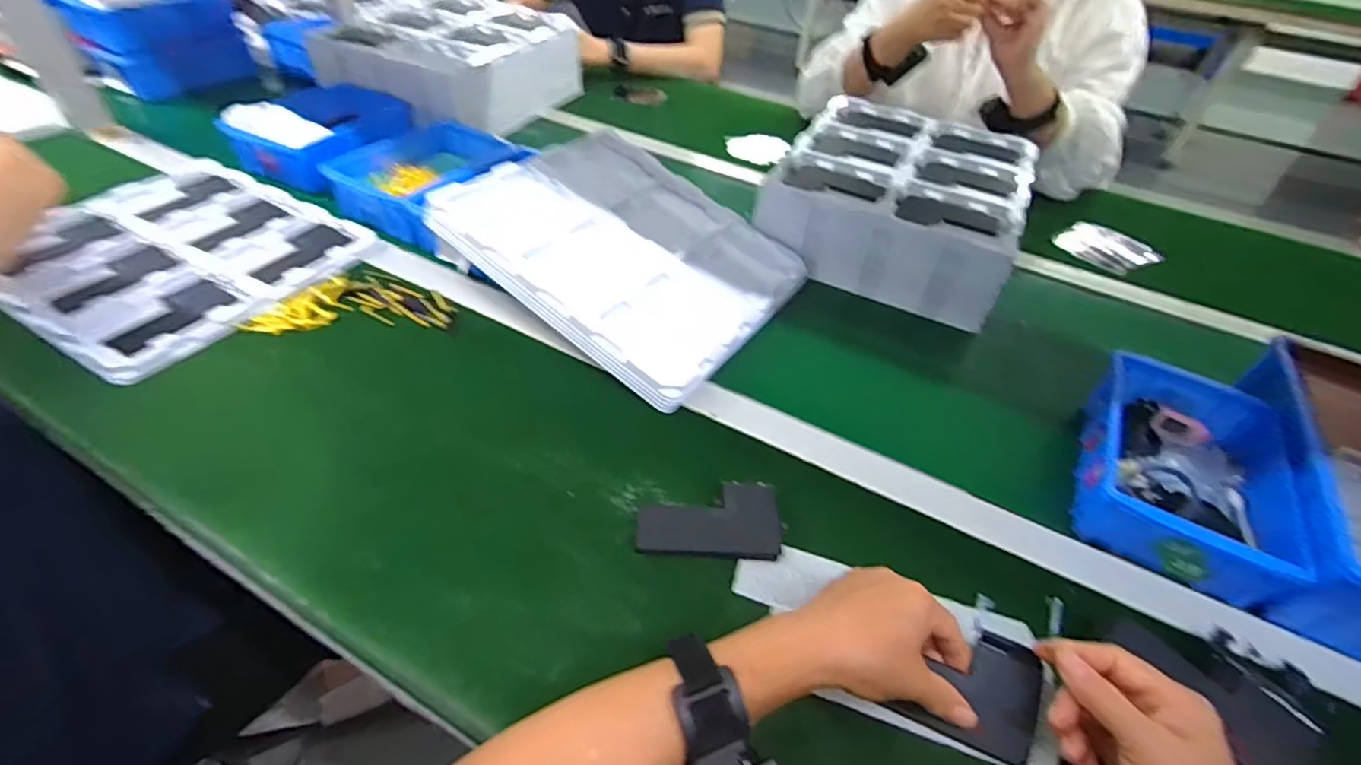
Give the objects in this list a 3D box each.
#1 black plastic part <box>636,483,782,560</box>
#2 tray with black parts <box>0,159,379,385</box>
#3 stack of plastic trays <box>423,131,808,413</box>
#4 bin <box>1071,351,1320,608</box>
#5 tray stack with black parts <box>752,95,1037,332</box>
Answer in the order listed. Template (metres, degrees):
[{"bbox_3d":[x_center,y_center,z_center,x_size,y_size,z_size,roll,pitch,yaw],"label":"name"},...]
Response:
[{"bbox_3d":[0.023,0.108,0.467,0.110,0.009,0.063,3,45,-4],"label":"black plastic part"},{"bbox_3d":[-0.557,-0.152,0.646,0.333,0.019,0.287,25,48,17],"label":"tray with black parts"},{"bbox_3d":[-0.055,-0.152,0.651,0.331,0.031,0.306,37,49,9],"label":"stack of plastic trays"},{"bbox_3d":[0.450,0.077,0.538,0.143,0.069,0.209,24,48,16],"label":"bin"},{"bbox_3d":[0.300,-0.259,0.813,0.295,0.101,0.360,21,47,14],"label":"tray stack with black parts"}]

